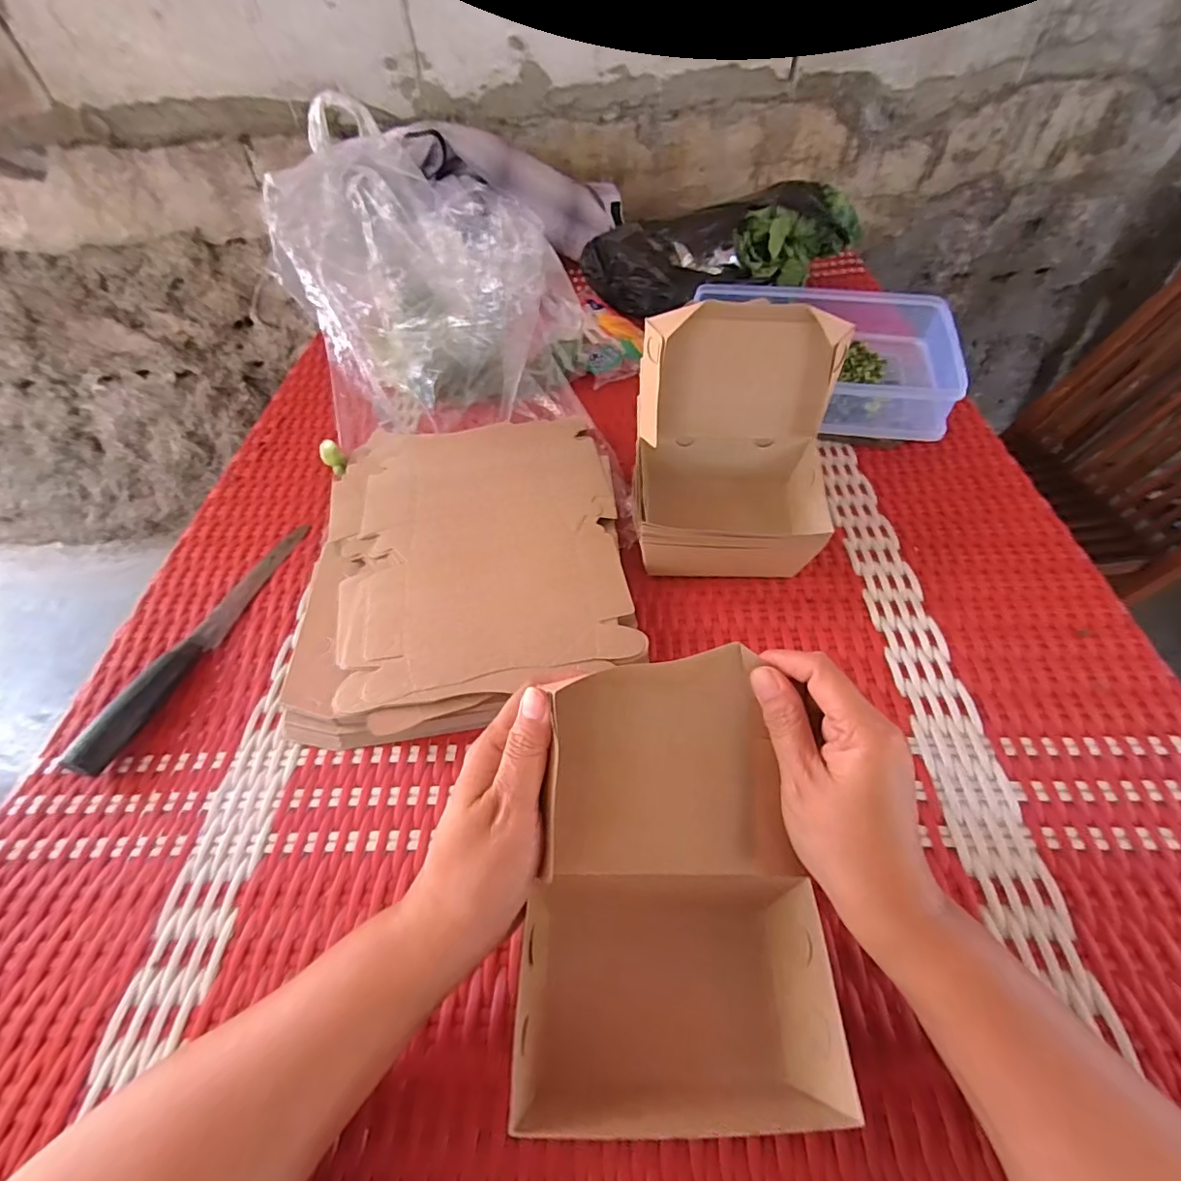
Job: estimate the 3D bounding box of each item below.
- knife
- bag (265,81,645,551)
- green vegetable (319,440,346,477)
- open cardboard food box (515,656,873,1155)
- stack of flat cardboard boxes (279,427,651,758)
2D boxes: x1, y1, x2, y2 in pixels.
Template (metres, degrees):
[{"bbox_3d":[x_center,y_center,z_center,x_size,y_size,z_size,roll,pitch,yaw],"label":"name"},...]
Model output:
[{"bbox_3d":[-0.307,0.028,0.436,0.026,0.018,0.242,11,52,12],"label":"knife"},{"bbox_3d":[-0.144,-0.313,0.574,0.287,0.221,0.229,2,51,5],"label":"bag"},{"bbox_3d":[-0.268,-0.138,0.564,0.018,0.013,0.039,-26,98,-17],"label":"green vegetable"},{"bbox_3d":[0.034,0.143,0.258,0.140,0.127,0.176,-6,51,-2],"label":"open cardboard food box"},{"bbox_3d":[-0.105,-0.035,0.472,0.254,0.034,0.331,-7,51,-2],"label":"stack of flat cardboard boxes"}]

